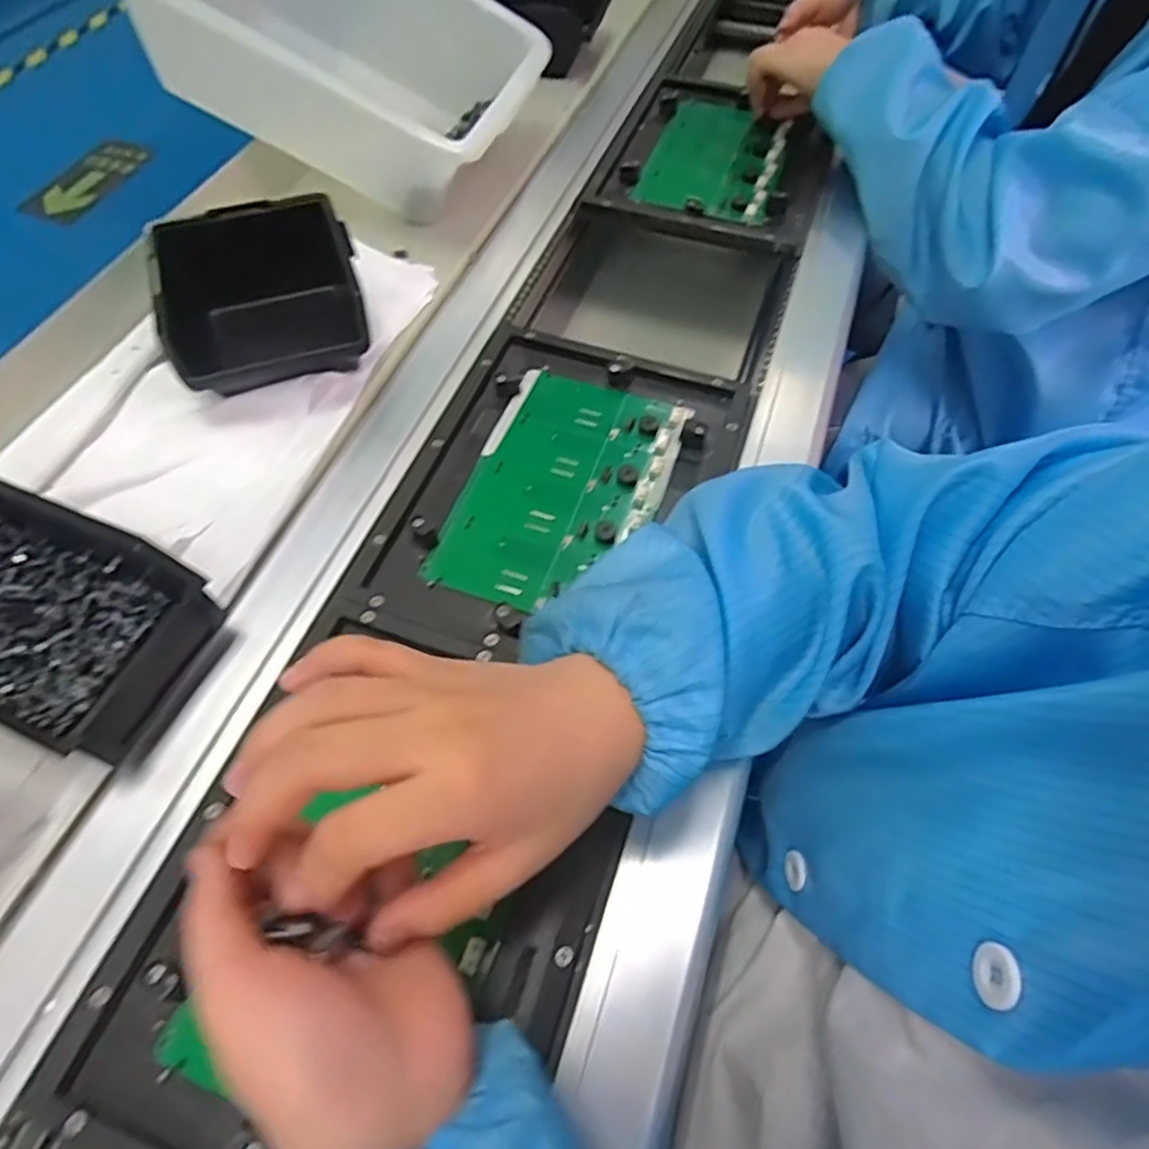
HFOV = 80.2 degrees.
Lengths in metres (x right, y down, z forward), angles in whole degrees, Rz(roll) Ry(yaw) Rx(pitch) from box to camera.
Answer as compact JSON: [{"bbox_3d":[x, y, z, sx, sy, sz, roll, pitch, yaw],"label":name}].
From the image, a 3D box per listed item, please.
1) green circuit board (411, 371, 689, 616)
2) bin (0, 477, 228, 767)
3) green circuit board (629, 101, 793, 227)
[{"bbox_3d":[-0.006,-0.058,0.438,0.119,0.011,0.181,19,62,10],"label":"green circuit board"},{"bbox_3d":[-0.283,0.014,0.342,0.179,0.061,0.095,20,62,10],"label":"bin"},{"bbox_3d":[0.136,-0.393,0.645,0.117,0.020,0.196,18,62,9],"label":"green circuit board"}]

